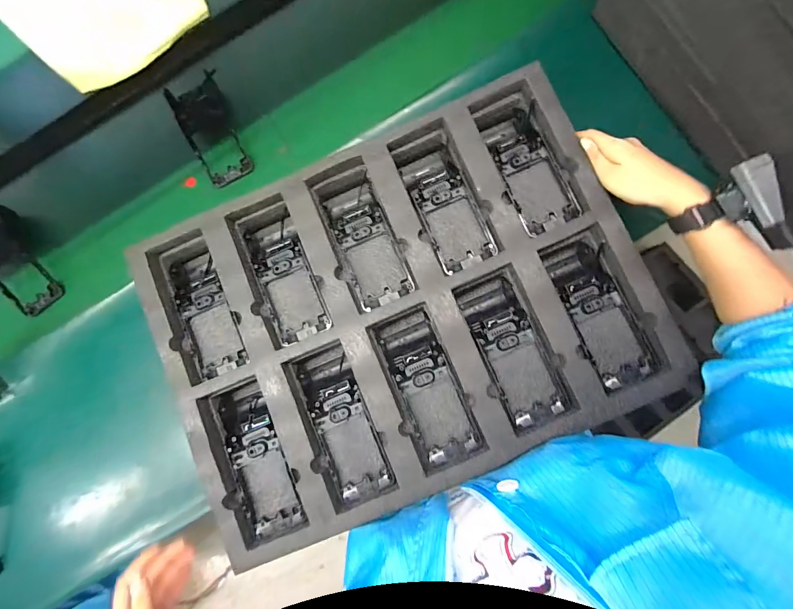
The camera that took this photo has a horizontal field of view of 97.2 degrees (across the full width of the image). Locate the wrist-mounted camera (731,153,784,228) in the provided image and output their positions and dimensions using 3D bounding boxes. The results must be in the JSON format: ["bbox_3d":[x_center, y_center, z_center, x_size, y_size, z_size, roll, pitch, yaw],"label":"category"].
[{"bbox_3d":[0.351,-0.108,0.334,0.015,0.026,0.067,-22,83,2],"label":"wrist-mounted camera"}]

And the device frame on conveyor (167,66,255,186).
[{"bbox_3d":[-0.296,-0.279,0.560,0.077,0.030,0.177,-25,83,2],"label":"device frame on conveyor"}]

